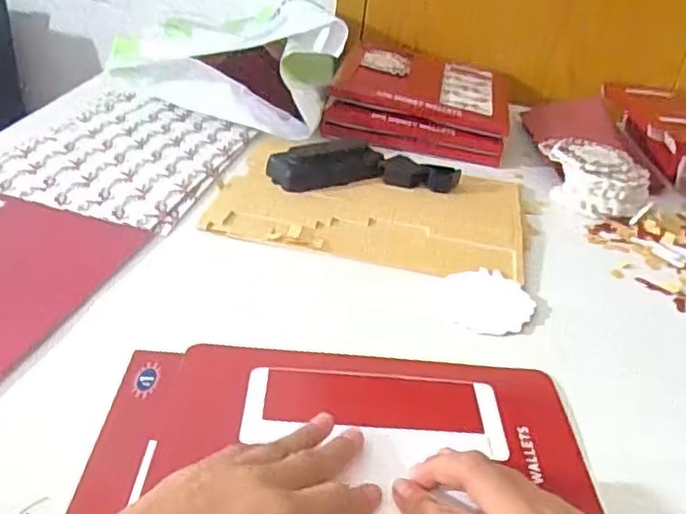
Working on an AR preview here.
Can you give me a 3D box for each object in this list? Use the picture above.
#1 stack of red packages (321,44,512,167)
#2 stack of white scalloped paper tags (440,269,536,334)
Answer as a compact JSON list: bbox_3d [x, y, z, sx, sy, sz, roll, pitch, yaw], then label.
[{"bbox_3d":[0.087,-0.180,0.742,0.195,0.059,0.165,8,35,3],"label":"stack of red packages"},{"bbox_3d":[0.105,0.031,0.470,0.063,0.004,0.071,1,35,-8],"label":"stack of white scalloped paper tags"}]

